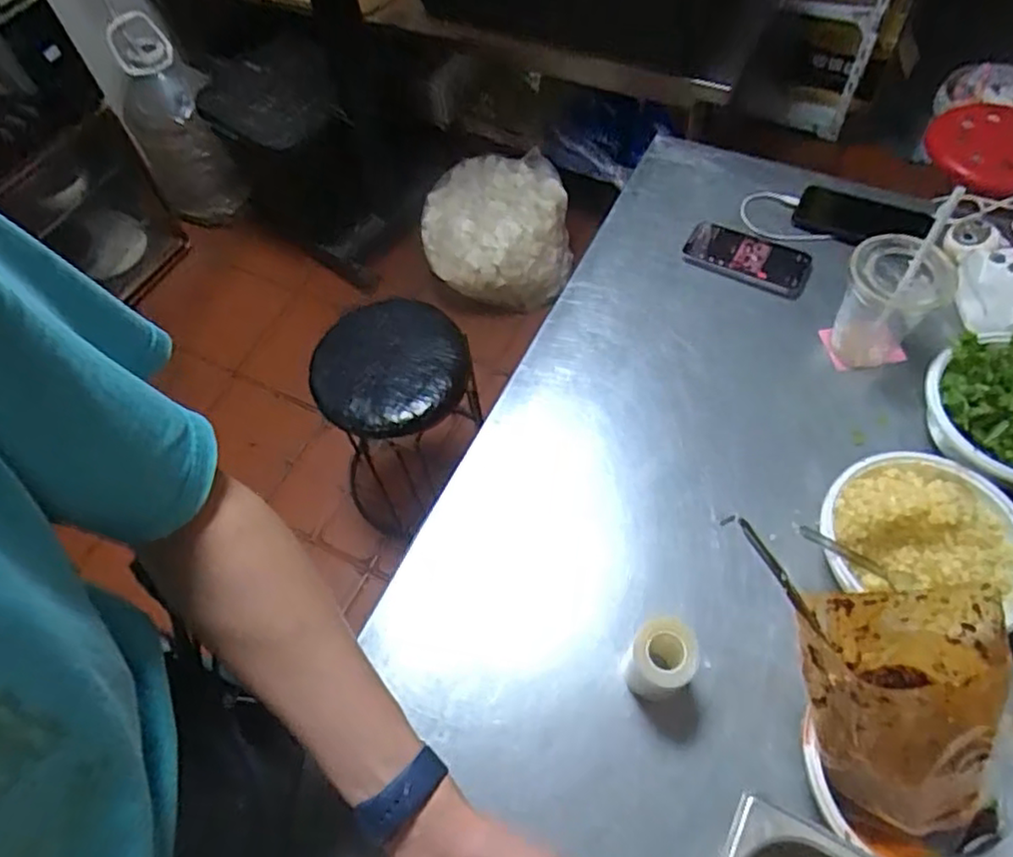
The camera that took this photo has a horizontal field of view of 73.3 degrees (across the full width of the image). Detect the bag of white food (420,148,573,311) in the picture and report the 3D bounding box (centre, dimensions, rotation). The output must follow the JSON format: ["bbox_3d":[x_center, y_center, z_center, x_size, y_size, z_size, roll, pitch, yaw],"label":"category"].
[{"bbox_3d":[-0.026,-0.498,1.810,0.380,0.339,0.284,-6,59,1],"label":"bag of white food"}]

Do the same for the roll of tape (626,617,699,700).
[{"bbox_3d":[0.128,0.193,0.565,0.049,0.090,0.050,-2,59,3],"label":"roll of tape"}]

